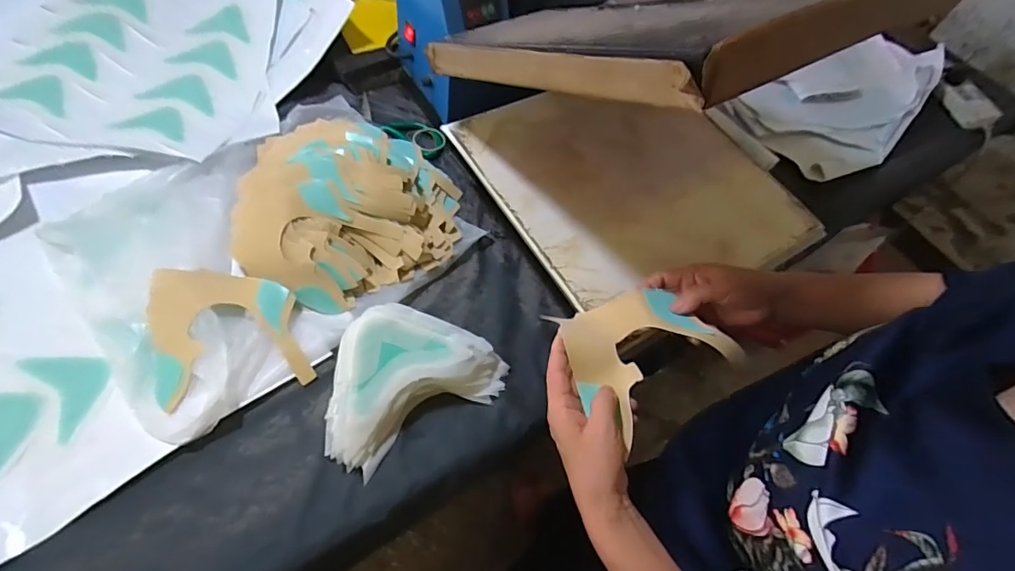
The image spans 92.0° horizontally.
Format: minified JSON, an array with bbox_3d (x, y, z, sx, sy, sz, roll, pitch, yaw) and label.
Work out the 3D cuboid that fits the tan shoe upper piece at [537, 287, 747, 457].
[{"bbox_3d":[0.126,0.057,0.483,0.147,0.032,0.139,-32,65,-18],"label":"tan shoe upper piece"}]

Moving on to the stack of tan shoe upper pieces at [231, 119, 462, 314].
[{"bbox_3d":[-0.228,-0.122,0.677,0.270,0.118,0.258,-10,60,-7],"label":"stack of tan shoe upper pieces"}]

